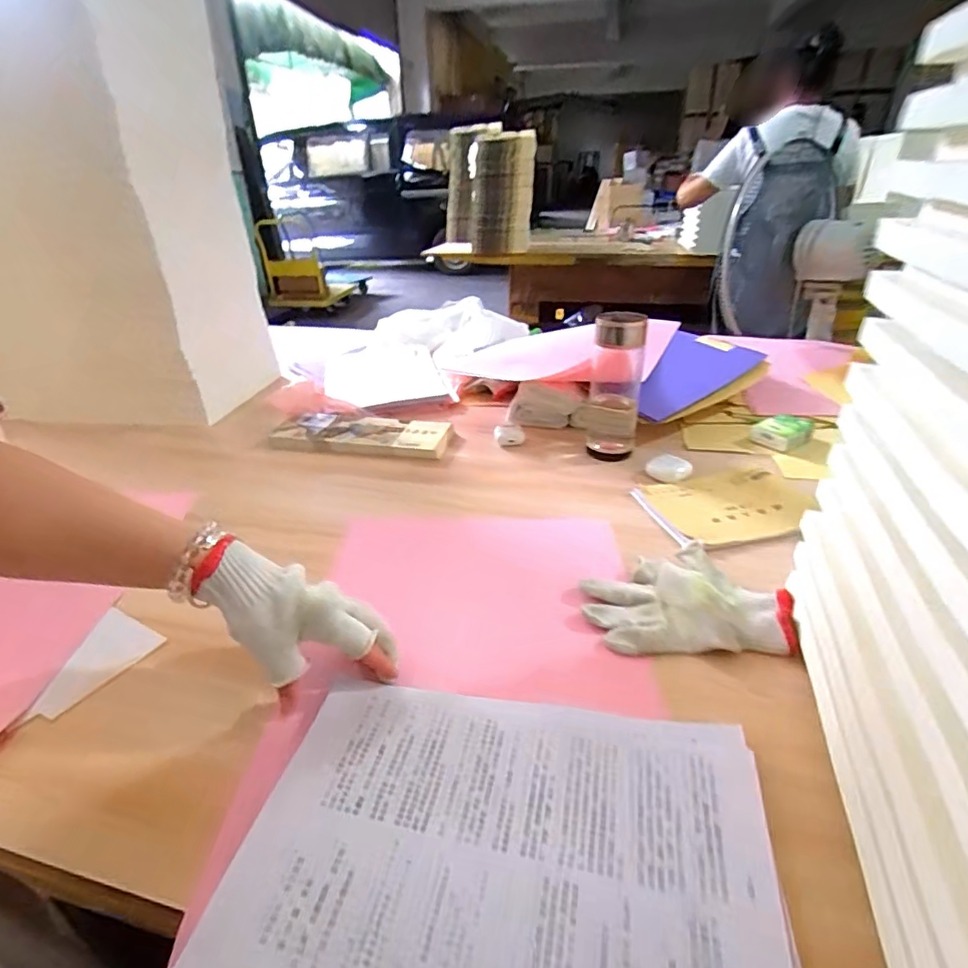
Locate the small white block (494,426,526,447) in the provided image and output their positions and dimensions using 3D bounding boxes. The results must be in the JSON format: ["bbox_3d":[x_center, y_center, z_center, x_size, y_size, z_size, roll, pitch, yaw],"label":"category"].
[{"bbox_3d":[0.038,-0.071,0.825,0.044,0.023,0.031,-2,29,-2],"label":"small white block"}]

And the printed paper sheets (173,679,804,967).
[{"bbox_3d":[0.012,0.213,0.318,0.296,0.015,0.214,6,29,12],"label":"printed paper sheets"}]

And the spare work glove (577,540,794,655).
[{"bbox_3d":[0.179,0.103,0.496,0.167,0.027,0.113,-2,29,-3],"label":"spare work glove"}]

